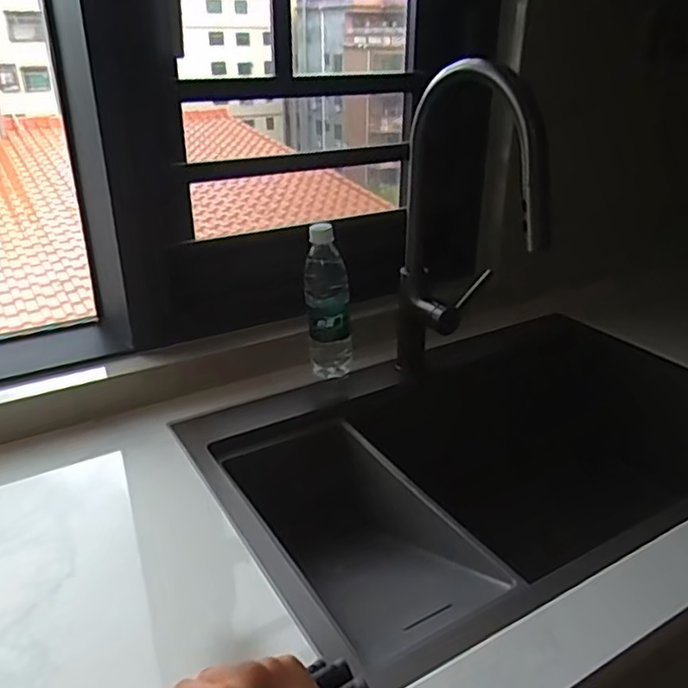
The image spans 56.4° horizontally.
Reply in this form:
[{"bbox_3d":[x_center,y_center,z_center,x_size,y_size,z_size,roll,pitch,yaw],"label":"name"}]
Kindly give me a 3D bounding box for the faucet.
[{"bbox_3d":[0.163,-0.126,0.814,0.080,0.424,0.209,-18,32,-34],"label":"faucet"}]

